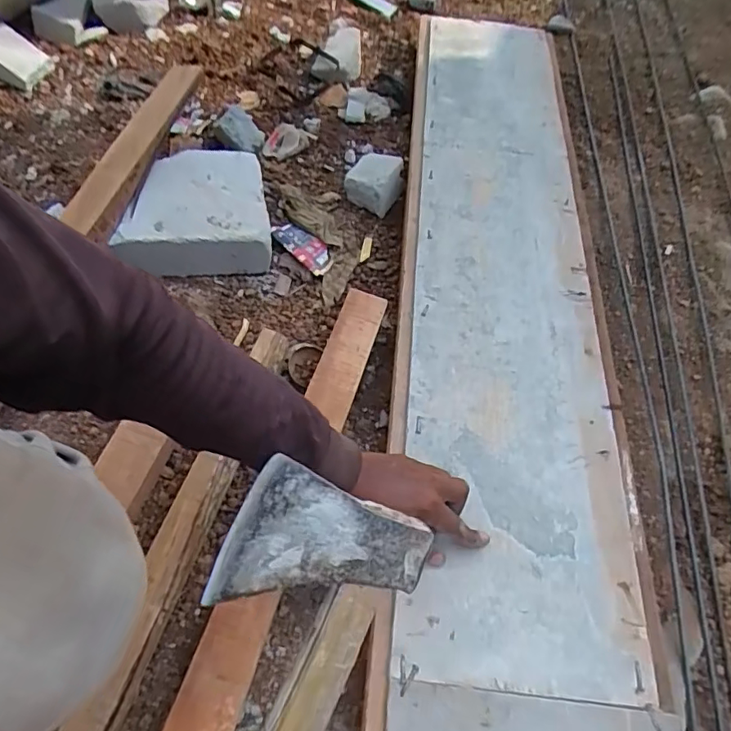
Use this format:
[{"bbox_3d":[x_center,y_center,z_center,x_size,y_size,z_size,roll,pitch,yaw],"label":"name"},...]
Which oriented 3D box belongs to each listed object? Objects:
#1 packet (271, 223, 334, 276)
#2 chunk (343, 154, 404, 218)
[{"bbox_3d":[-0.097,-0.189,0.883,0.120,0.015,0.056,40,62,18],"label":"packet"},{"bbox_3d":[0.014,-0.323,0.959,0.100,0.055,0.123,9,57,0],"label":"chunk"}]

